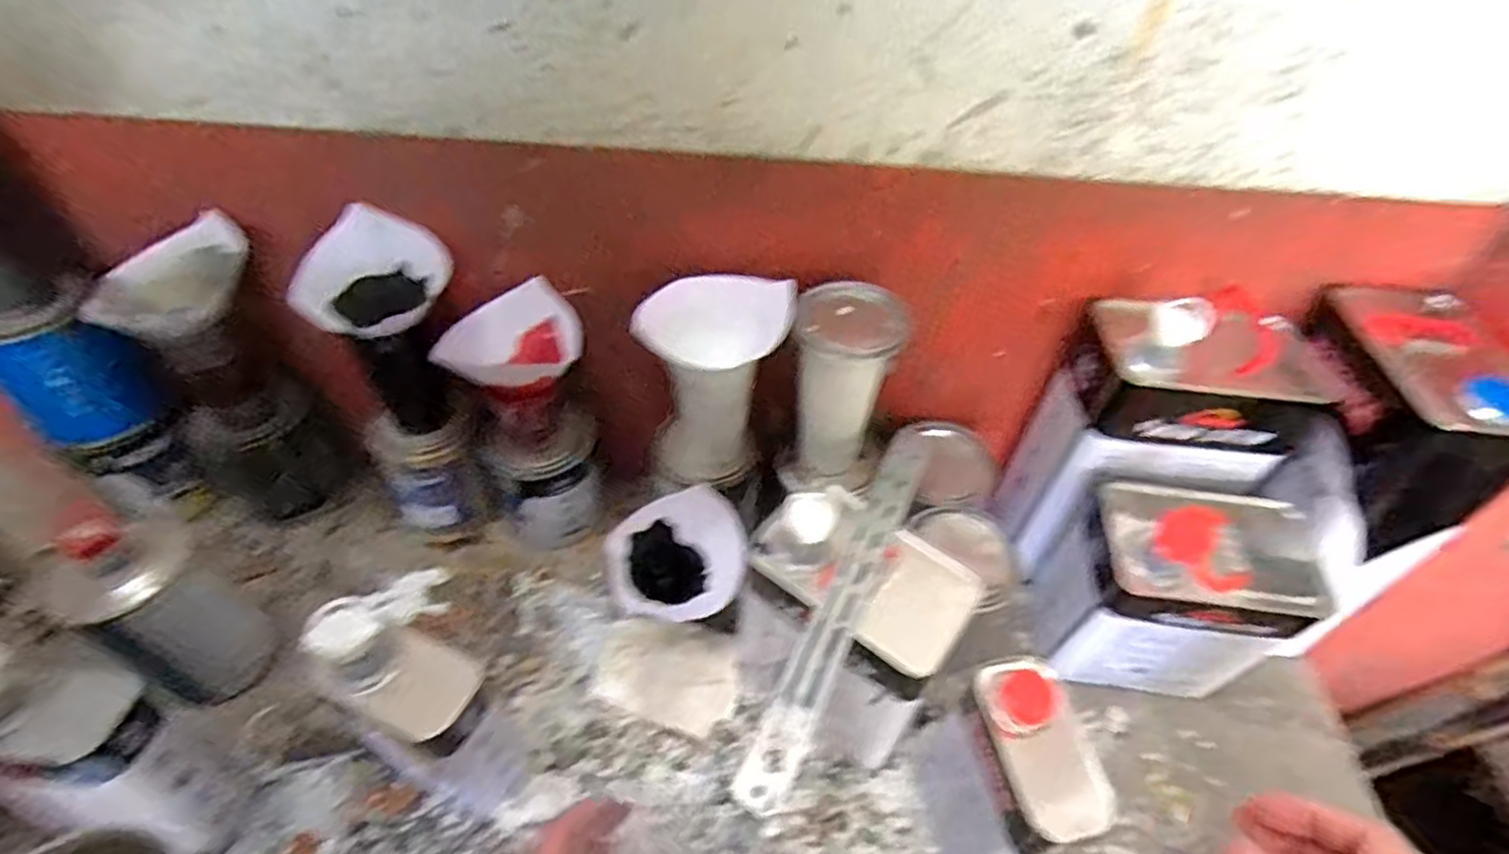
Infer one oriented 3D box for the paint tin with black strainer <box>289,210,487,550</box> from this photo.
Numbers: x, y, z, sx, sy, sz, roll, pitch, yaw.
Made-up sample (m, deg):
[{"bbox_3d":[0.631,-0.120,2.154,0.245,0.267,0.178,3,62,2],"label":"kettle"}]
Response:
[{"bbox_3d":[-0.317,-0.030,0.678,0.108,0.346,0.109,2,49,-2],"label":"paint tin with black strainer"}]

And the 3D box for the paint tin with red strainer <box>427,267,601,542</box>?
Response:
[{"bbox_3d":[-0.216,0.008,0.703,0.116,0.261,0.109,-10,50,-12],"label":"paint tin with red strainer"}]

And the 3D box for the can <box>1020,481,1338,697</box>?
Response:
[{"bbox_3d":[0.370,0.140,0.638,0.171,0.194,0.120,4,49,0],"label":"can"}]

